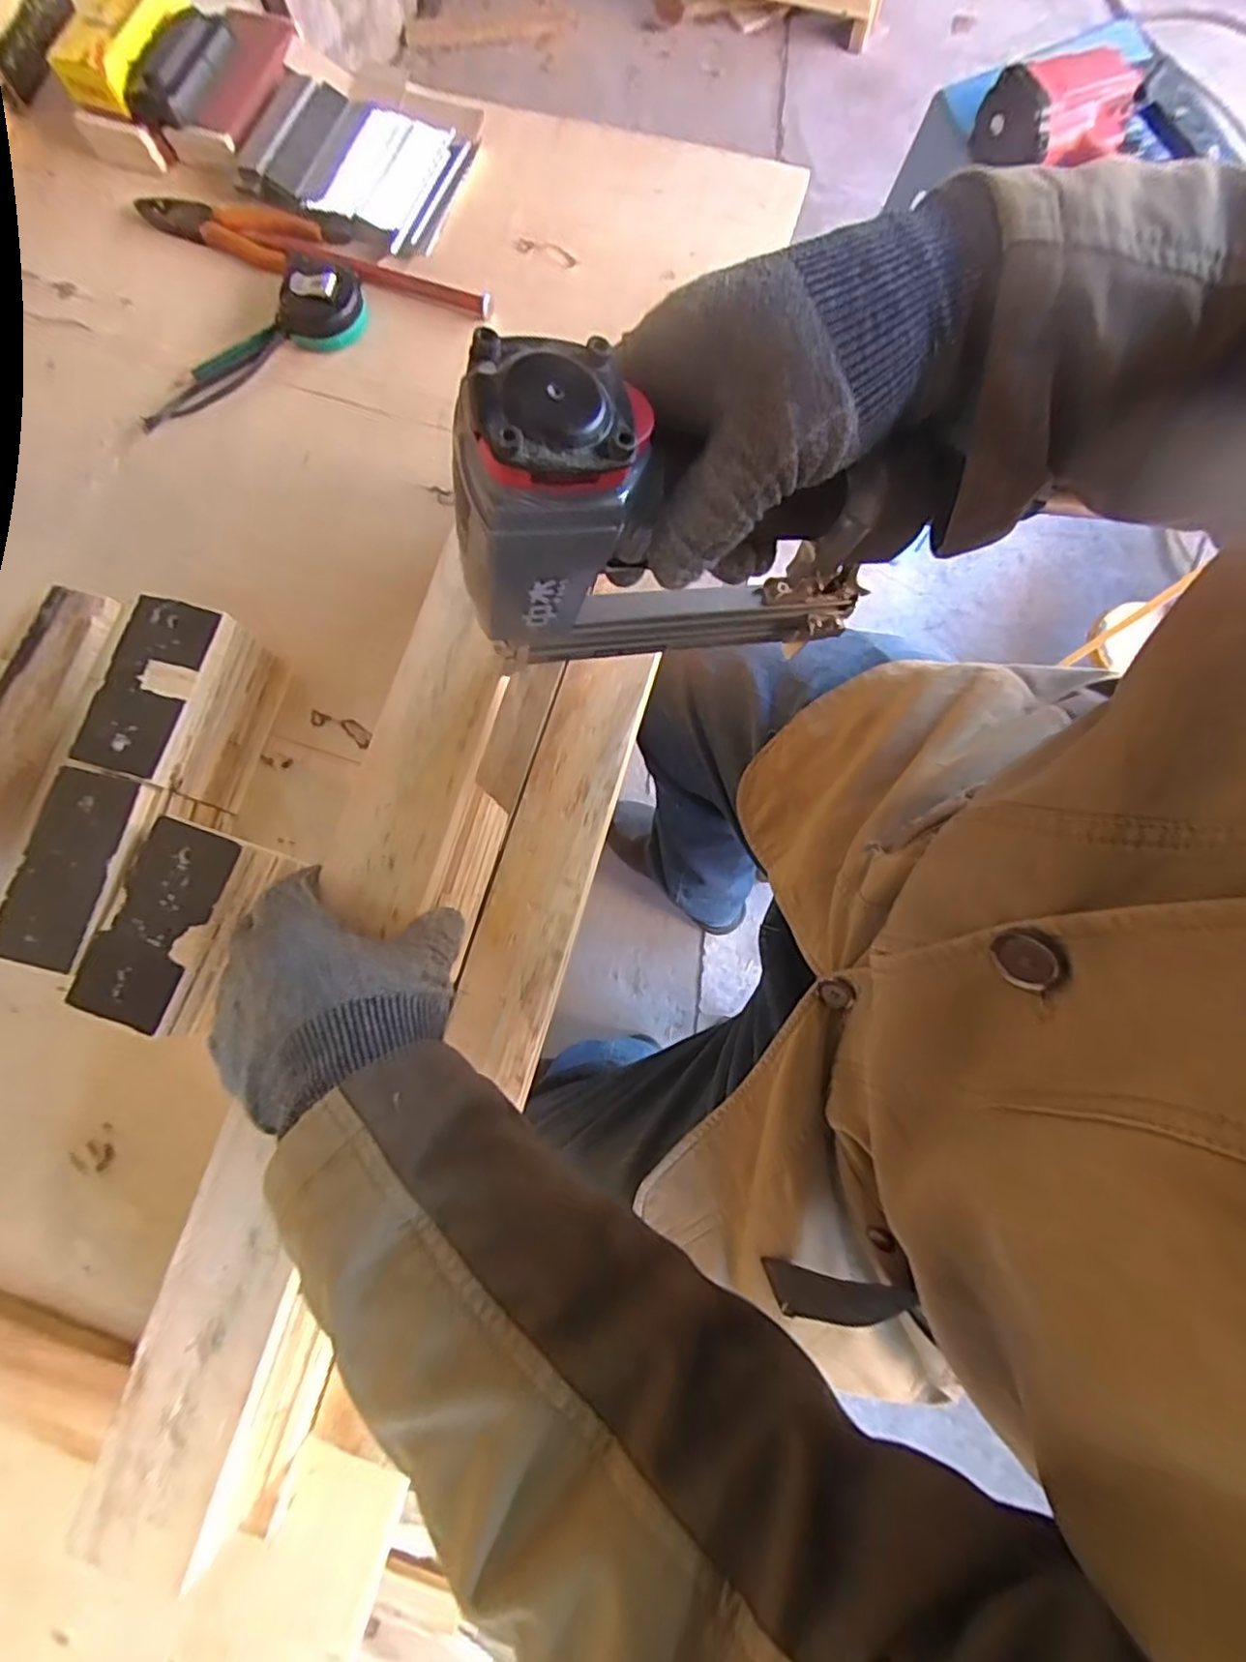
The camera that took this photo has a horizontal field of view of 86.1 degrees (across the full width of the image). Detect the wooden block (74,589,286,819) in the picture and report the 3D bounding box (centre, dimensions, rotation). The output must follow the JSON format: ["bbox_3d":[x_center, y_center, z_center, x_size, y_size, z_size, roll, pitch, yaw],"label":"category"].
[{"bbox_3d":[-0.294,-0.086,0.453,0.064,0.078,0.123,16,80,6],"label":"wooden block"}]

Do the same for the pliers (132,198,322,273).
[{"bbox_3d":[-0.343,-0.515,0.571,0.165,0.020,0.043,17,80,6],"label":"pliers"}]

